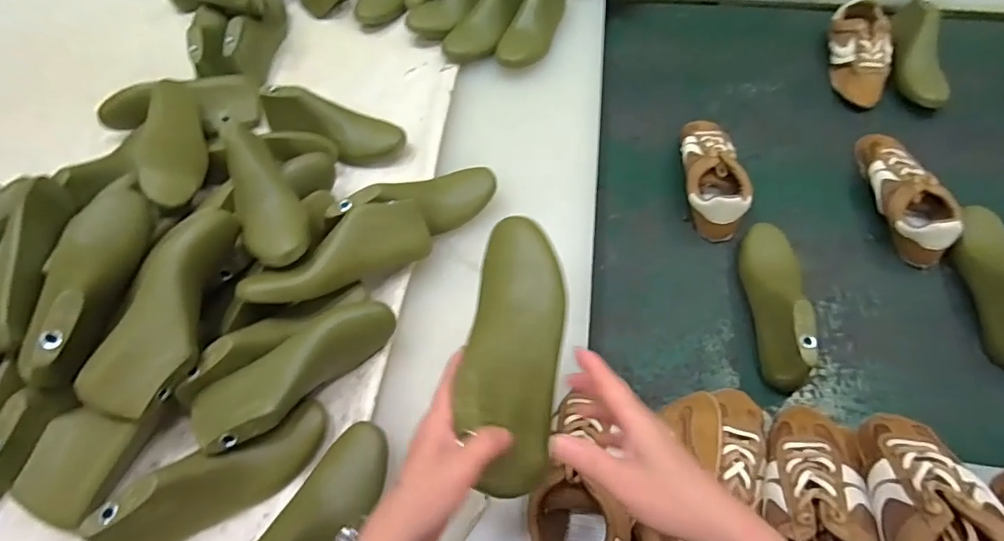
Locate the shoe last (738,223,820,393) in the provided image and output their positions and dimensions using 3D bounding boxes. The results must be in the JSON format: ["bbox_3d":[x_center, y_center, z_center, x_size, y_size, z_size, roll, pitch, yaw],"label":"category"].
[{"bbox_3d":[0.353,0.034,0.649,0.074,0.099,0.228,5,61,5],"label":"shoe last"}]

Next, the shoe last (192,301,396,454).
[{"bbox_3d":[-0.223,0.107,0.569,0.227,0.061,0.079,-41,67,-19],"label":"shoe last"}]

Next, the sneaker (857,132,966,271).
[{"bbox_3d":[0.573,-0.117,0.739,0.084,0.068,0.230,-1,61,2],"label":"sneaker"}]

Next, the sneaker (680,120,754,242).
[{"bbox_3d":[0.306,-0.144,0.766,0.081,0.074,0.209,1,61,3],"label":"sneaker"}]

